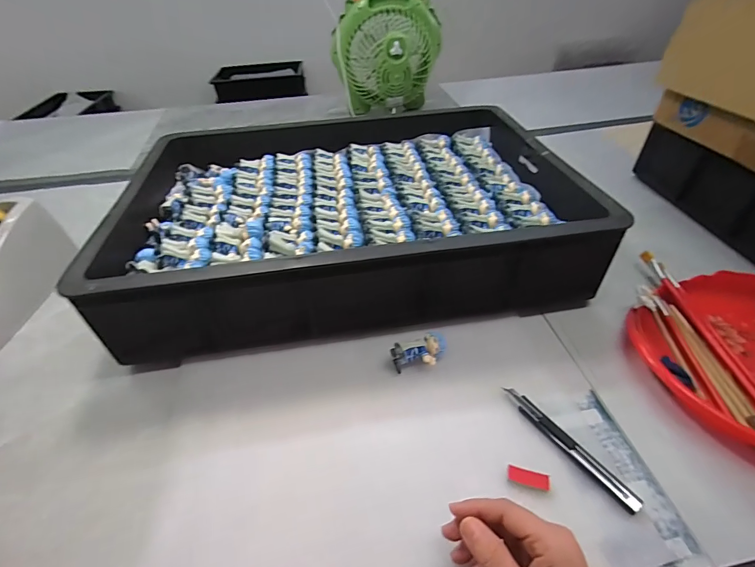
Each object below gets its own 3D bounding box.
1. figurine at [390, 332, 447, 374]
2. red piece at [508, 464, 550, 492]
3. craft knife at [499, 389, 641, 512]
[{"bbox_3d":[0.048,0.078,0.421,0.059,0.027,0.033,-16,45,-15],"label":"figurine"},{"bbox_3d":[0.131,0.168,0.329,0.034,0.004,0.015,10,44,13],"label":"red piece"},{"bbox_3d":[0.173,0.146,0.351,0.017,0.008,0.135,-27,48,-24],"label":"craft knife"}]

